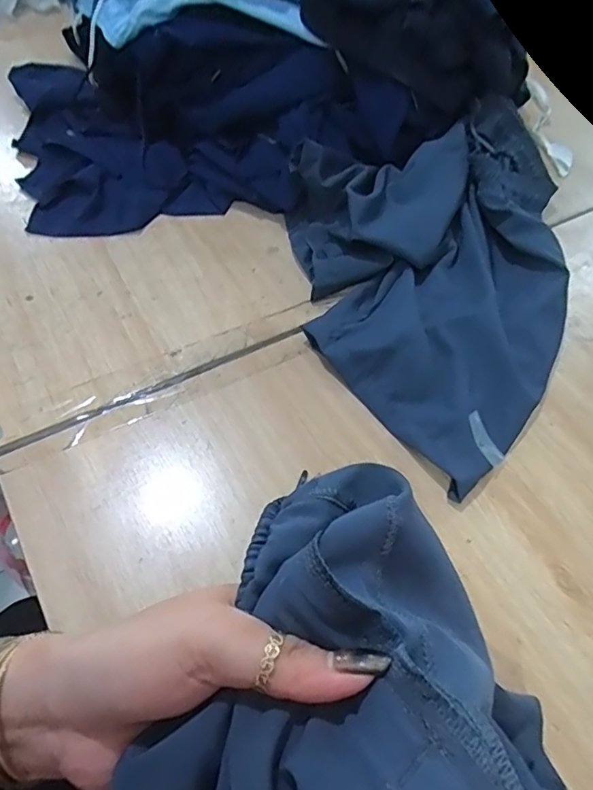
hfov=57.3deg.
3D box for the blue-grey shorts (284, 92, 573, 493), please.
[{"bbox_3d":[0.185,-0.150,0.591,0.397,0.073,0.373,-30,63,-23],"label":"blue-grey shorts"}]

